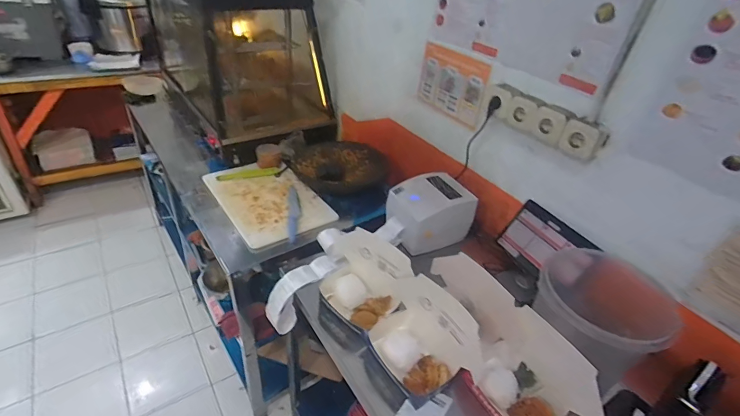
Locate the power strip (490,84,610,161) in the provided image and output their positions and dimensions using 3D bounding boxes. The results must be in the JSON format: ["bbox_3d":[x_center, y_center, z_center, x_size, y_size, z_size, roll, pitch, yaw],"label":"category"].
[{"bbox_3d":[0.424,-0.226,0.947,0.052,0.097,0.325,-13,40,-25],"label":"power strip"}]

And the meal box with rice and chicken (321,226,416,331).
[{"bbox_3d":[-0.034,0.165,0.914,0.131,0.177,0.216,-27,47,-38],"label":"meal box with rice and chicken"}]

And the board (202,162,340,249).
[{"bbox_3d":[-0.332,-0.037,1.268,0.304,0.026,0.442,-18,43,-34],"label":"board"}]

